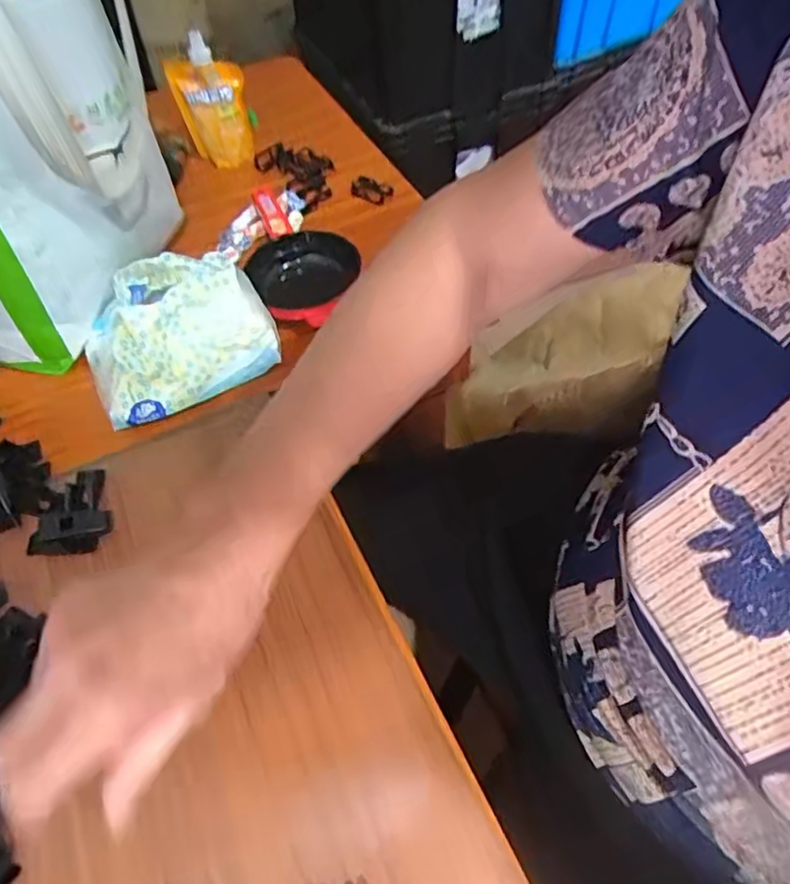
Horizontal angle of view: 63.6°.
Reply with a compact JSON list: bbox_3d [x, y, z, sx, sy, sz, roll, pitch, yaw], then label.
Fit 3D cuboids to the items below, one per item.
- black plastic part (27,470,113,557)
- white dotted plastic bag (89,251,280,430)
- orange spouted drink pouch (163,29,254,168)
[{"bbox_3d":[-0.205,0.041,0.405,0.046,0.020,0.058,-6,55,-3],"label":"black plastic part"},{"bbox_3d":[-0.159,-0.082,0.462,0.130,0.071,0.104,-22,57,-14],"label":"white dotted plastic bag"},{"bbox_3d":[-0.173,-0.321,0.603,0.061,0.109,0.041,-13,55,-8],"label":"orange spouted drink pouch"}]

